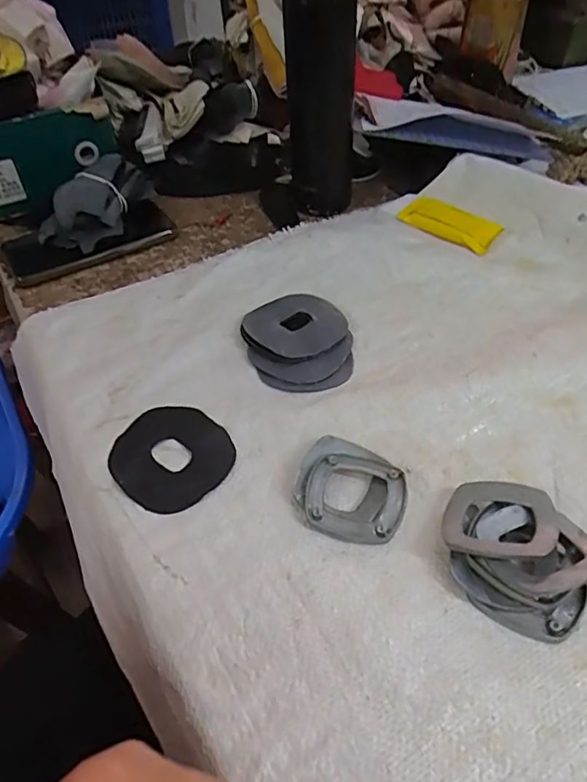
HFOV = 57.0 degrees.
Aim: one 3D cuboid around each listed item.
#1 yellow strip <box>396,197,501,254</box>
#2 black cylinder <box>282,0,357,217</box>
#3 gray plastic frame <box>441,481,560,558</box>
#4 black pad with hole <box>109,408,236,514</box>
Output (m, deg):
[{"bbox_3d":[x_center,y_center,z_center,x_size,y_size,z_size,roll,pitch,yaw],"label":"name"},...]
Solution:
[{"bbox_3d":[0.158,-0.172,0.551,0.098,0.014,0.040,31,56,26],"label":"yellow strip"},{"bbox_3d":[0.027,-0.300,0.534,0.067,0.221,0.077,0,48,2],"label":"black cylinder"},{"bbox_3d":[0.120,0.074,0.316,0.061,0.008,0.054,1,37,24],"label":"gray plastic frame"},{"bbox_3d":[-0.084,0.044,0.372,0.079,0.008,0.075,34,57,28],"label":"black pad with hole"}]

